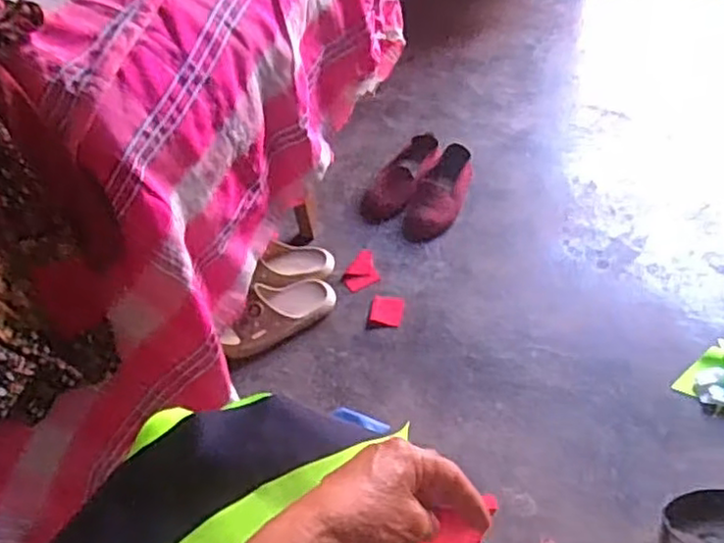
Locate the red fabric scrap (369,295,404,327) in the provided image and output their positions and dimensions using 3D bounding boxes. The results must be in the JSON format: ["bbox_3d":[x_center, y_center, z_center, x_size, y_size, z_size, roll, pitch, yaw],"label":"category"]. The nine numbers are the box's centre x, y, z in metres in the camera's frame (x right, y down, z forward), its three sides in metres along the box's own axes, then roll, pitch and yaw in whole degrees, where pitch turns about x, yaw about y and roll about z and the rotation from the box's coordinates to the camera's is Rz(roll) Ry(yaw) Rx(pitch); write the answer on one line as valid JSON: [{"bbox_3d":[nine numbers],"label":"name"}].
[{"bbox_3d":[0.041,0.063,1.138,0.052,0.004,0.058,6,47,8],"label":"red fabric scrap"}]

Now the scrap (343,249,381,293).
[{"bbox_3d":[-0.004,-0.004,1.213,0.062,0.008,0.092,-12,48,-9],"label":"scrap"}]

